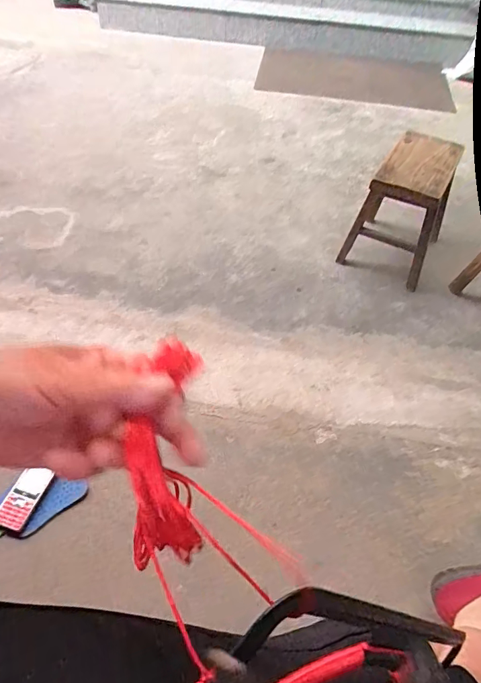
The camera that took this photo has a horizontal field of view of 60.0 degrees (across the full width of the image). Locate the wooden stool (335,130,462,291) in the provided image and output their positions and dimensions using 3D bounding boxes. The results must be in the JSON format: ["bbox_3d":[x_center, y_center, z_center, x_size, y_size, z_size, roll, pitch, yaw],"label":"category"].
[{"bbox_3d":[0.474,-0.388,1.235,0.243,0.319,0.289,23,49,18],"label":"wooden stool"}]

